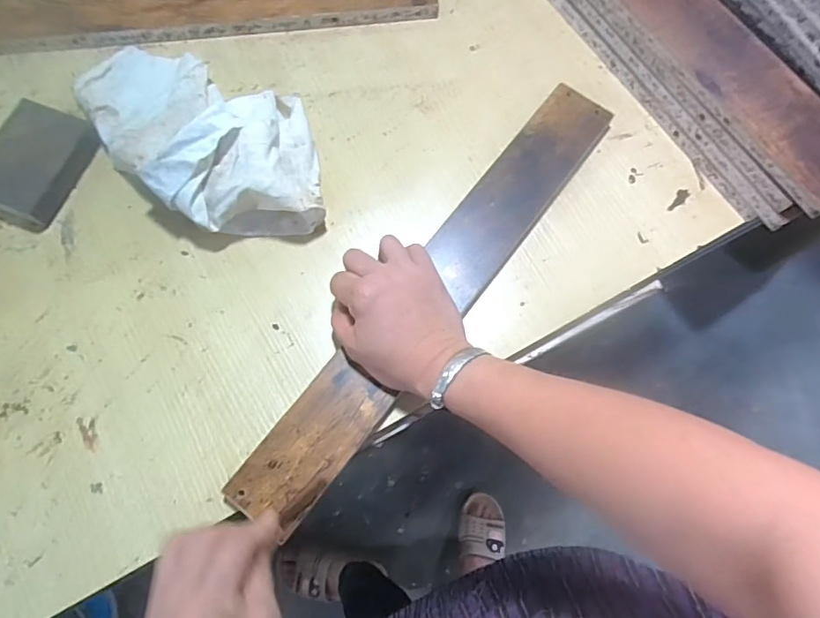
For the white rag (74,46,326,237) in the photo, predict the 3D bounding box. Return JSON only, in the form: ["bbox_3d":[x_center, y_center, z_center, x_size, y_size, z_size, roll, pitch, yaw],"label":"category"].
[{"bbox_3d":[-0.183,-0.164,0.441,0.264,0.068,0.137,41,77,9],"label":"white rag"}]

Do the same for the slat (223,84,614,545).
[{"bbox_3d":[0.027,-0.023,0.427,0.063,0.019,0.457,38,76,9],"label":"slat"}]

